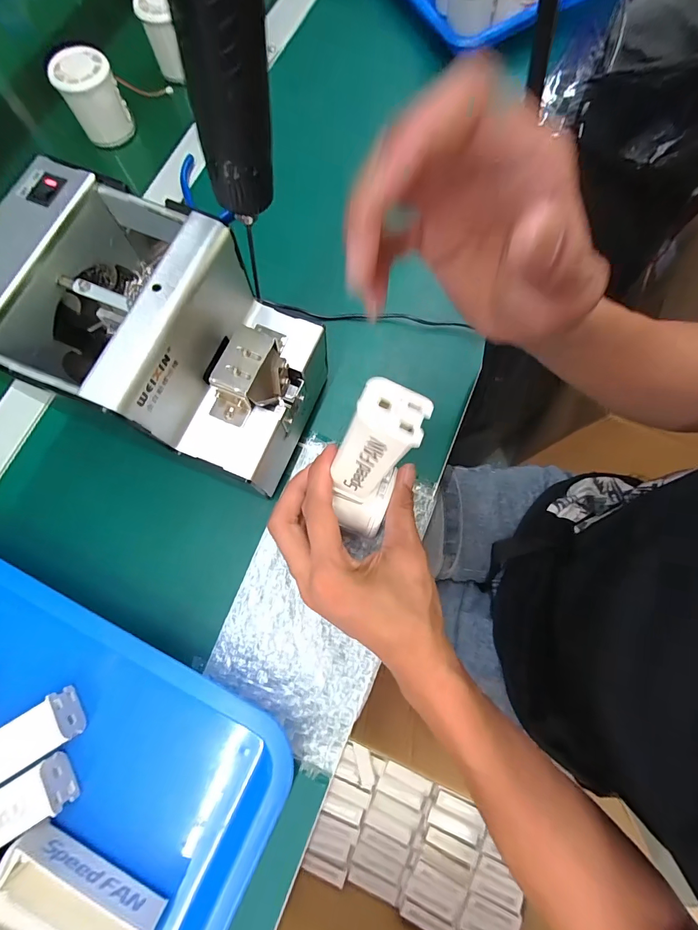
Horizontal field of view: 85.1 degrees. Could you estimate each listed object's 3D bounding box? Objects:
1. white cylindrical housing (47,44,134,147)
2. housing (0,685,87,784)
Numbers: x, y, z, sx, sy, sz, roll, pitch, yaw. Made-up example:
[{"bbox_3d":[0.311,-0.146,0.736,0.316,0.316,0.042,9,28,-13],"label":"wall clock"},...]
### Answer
[{"bbox_3d":[-0.268,-0.388,0.401,0.055,0.057,0.051,0,76,0],"label":"white cylindrical housing"},{"bbox_3d":[-0.243,0.199,0.258,0.111,0.018,0.035,-30,78,-7],"label":"housing"}]

